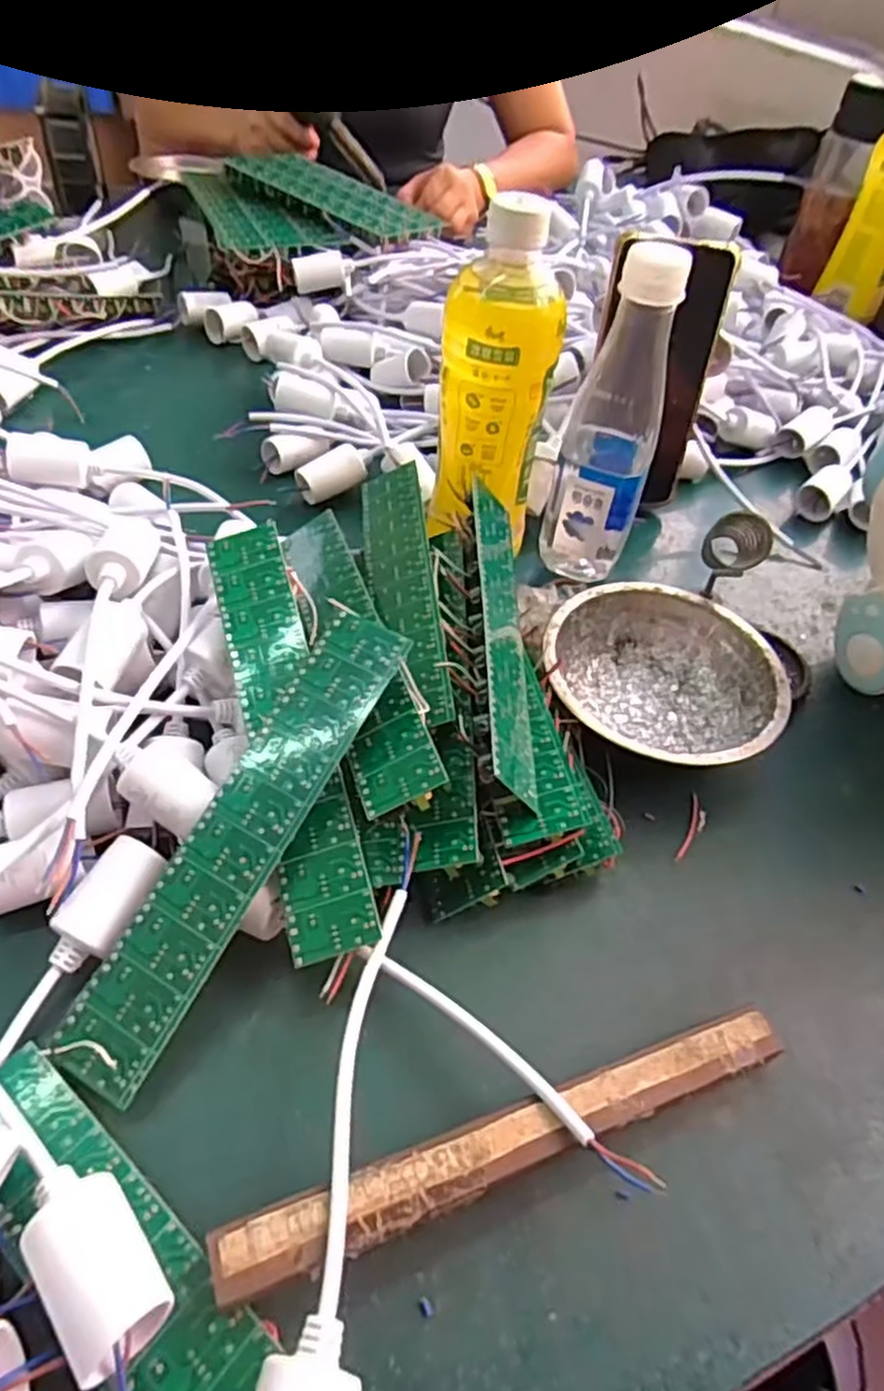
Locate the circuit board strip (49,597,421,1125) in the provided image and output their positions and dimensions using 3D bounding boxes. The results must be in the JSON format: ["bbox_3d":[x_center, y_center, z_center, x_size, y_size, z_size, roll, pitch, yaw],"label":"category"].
[{"bbox_3d":[-0.078,0.054,0.298,0.037,0.004,0.202,26,73,16],"label":"circuit board strip"}]

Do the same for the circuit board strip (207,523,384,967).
[{"bbox_3d":[-0.069,0.011,0.330,0.035,0.004,0.206,-17,67,-3],"label":"circuit board strip"}]

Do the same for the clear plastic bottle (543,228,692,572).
[{"bbox_3d":[0.102,-0.156,0.444,0.055,0.193,0.055,18,49,8],"label":"clear plastic bottle"}]

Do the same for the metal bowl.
[{"bbox_3d":[0.118,-0.006,0.411,0.122,0.045,0.121,4,49,-4],"label":"metal bowl"}]

